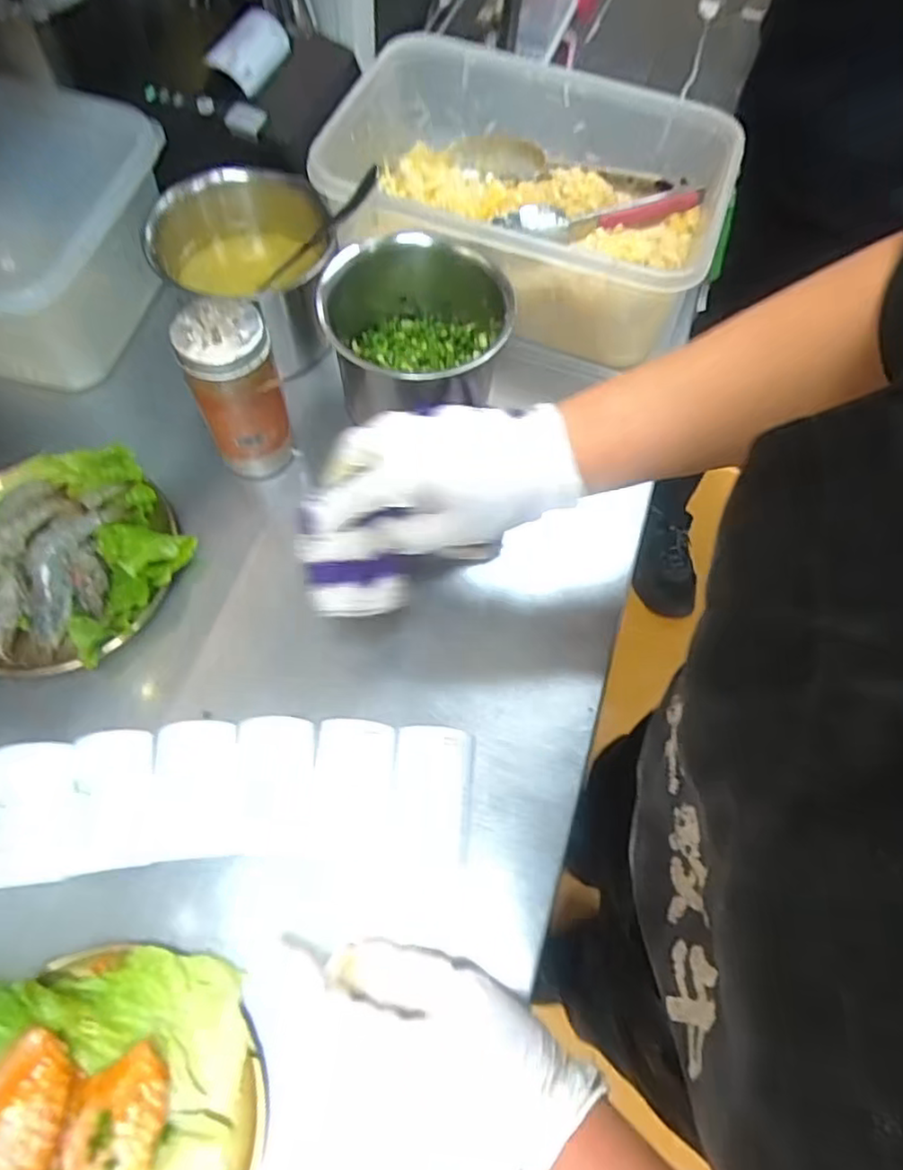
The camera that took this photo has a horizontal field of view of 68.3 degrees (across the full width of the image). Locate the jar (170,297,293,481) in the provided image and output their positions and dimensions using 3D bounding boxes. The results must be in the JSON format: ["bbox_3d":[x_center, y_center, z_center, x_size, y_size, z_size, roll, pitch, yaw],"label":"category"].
[{"bbox_3d":[-0.148,-0.129,0.467,0.056,0.130,0.052,1,65,-1],"label":"jar"}]

